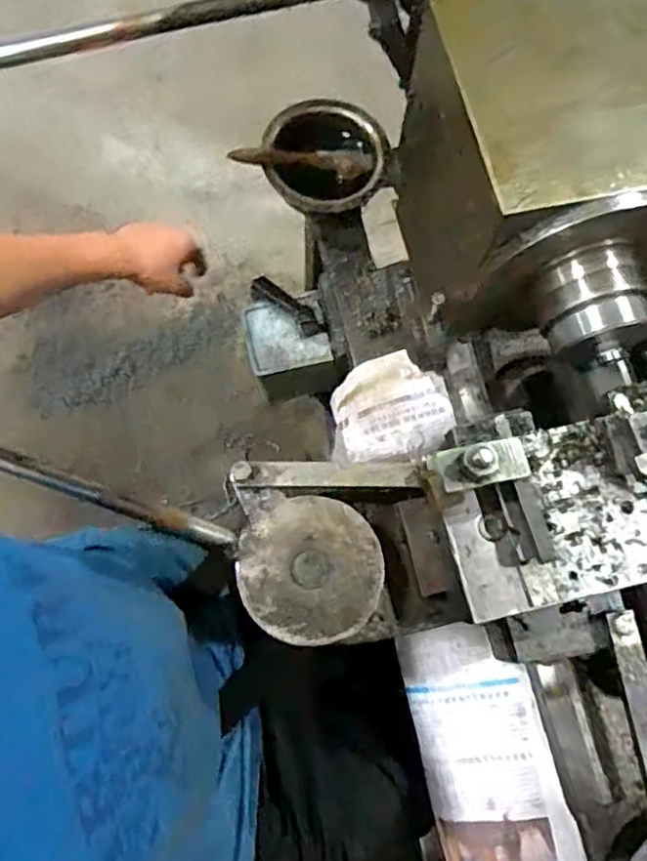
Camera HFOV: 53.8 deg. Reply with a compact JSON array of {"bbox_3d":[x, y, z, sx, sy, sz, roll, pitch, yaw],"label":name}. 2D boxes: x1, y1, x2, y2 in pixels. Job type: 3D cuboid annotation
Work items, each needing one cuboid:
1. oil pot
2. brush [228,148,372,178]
[{"bbox_3d":[0.004,-0.287,0.683,0.128,0.049,0.135,1,73,-2],"label":"oil pot"},{"bbox_3d":[-0.023,-0.284,0.669,0.149,0.021,0.019,-4,73,-18],"label":"brush"}]

